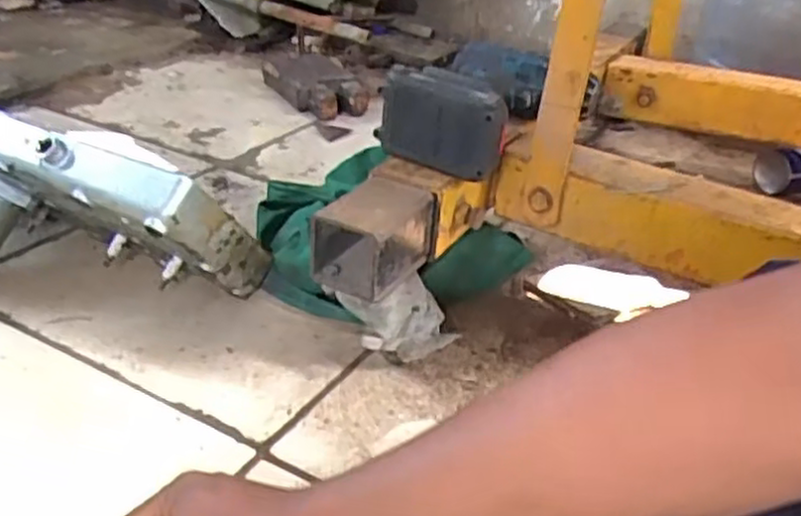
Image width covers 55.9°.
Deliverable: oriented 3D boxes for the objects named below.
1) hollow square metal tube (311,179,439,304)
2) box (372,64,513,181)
[{"bbox_3d":[-0.022,-0.020,0.638,0.067,0.070,0.101,18,31,23],"label":"hollow square metal tube"},{"bbox_3d":[0.041,-0.120,0.666,0.115,0.073,0.046,17,31,21],"label":"box"}]

